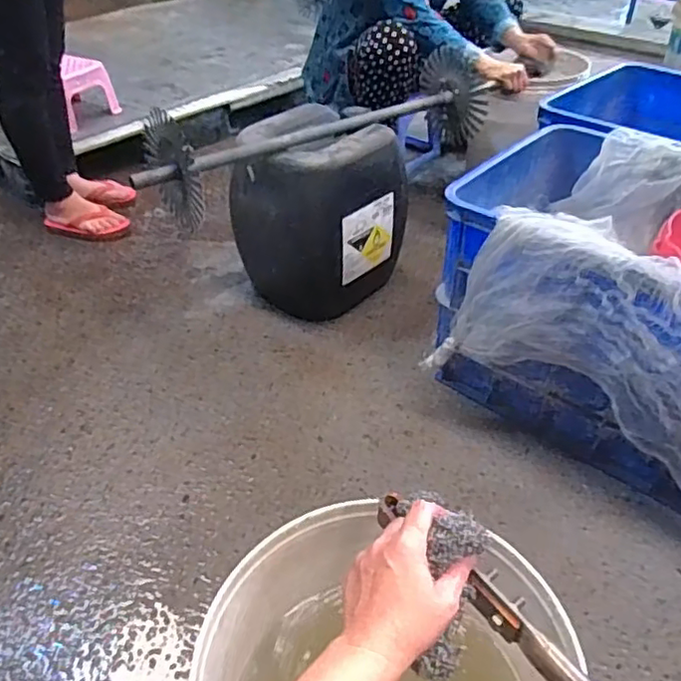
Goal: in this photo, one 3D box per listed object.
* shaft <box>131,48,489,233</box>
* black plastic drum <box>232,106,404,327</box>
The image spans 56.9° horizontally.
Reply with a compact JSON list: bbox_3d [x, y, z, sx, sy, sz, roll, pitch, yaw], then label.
[{"bbox_3d":[-0.008,-0.424,1.292,0.850,0.187,0.197,-32,49,-32],"label":"shaft"},{"bbox_3d":[-0.048,-0.268,1.381,0.291,0.372,0.289,23,45,28],"label":"black plastic drum"}]

